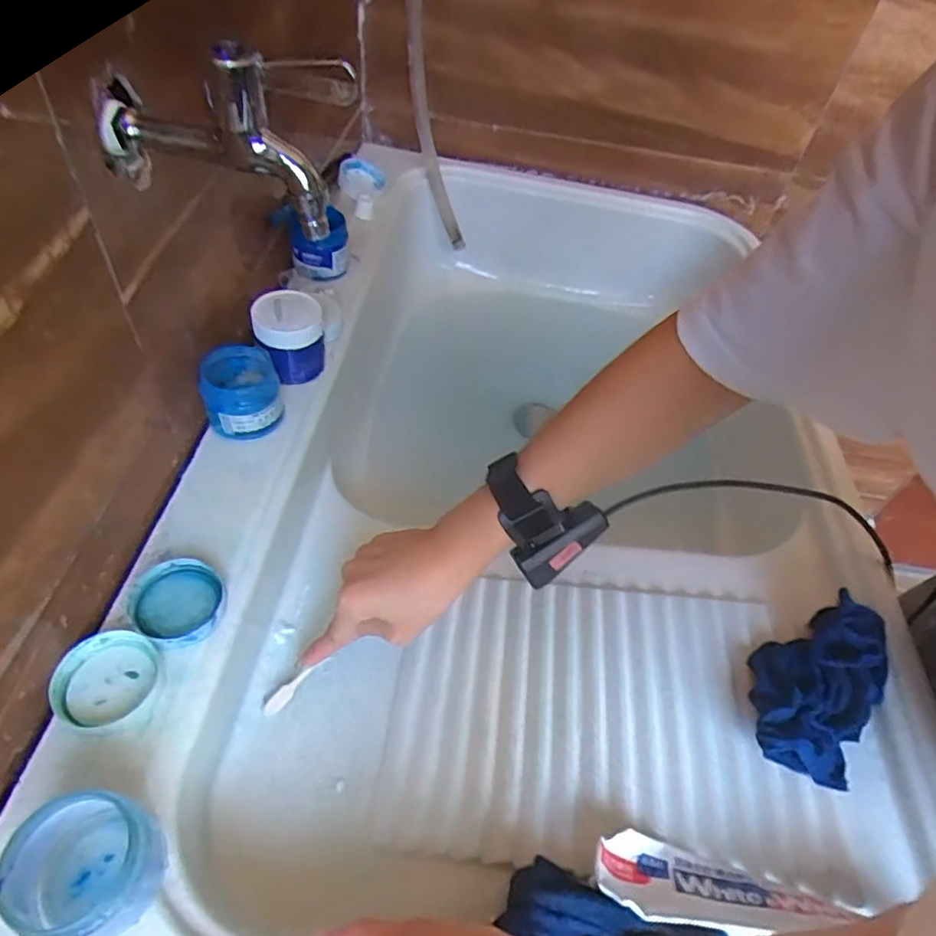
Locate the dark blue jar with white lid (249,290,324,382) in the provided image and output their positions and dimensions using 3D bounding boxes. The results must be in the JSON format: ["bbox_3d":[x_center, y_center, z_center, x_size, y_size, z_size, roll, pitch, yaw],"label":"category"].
[{"bbox_3d":[-0.151,-0.110,0.517,0.055,0.059,0.052,4,50,-5],"label":"dark blue jar with white lid"}]

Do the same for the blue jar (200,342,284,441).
[{"bbox_3d":[-0.177,-0.060,0.478,0.056,0.054,0.054,4,50,-5],"label":"blue jar"}]

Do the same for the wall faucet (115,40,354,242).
[{"bbox_3d":[-0.131,-0.174,0.321,0.120,0.086,0.046,22,51,10],"label":"wall faucet"}]

